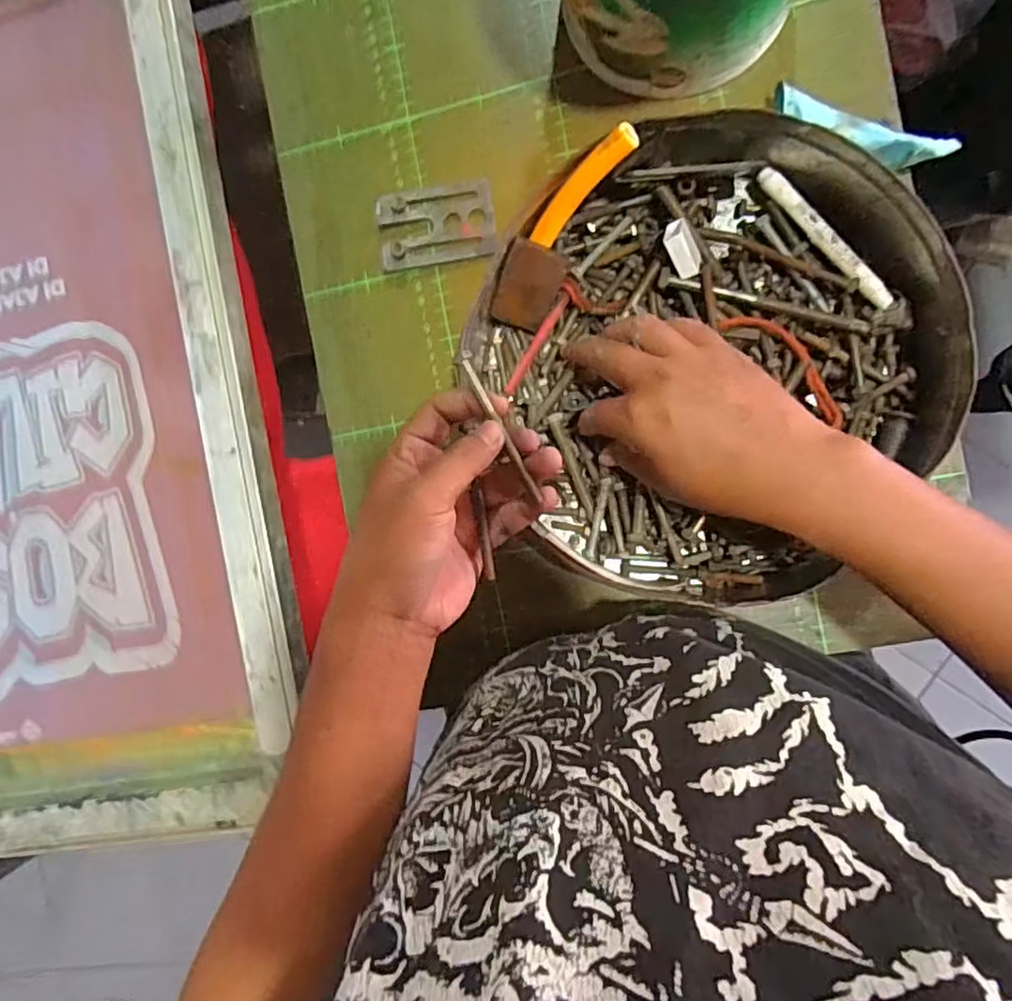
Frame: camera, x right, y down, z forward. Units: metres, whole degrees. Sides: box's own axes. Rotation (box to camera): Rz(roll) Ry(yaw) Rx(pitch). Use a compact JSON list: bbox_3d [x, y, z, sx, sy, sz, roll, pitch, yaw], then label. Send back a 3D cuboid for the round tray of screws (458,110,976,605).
[{"bbox_3d":[0.120,-0.075,0.380,0.252,0.067,0.273,0,93,9],"label":"round tray of screws"}]

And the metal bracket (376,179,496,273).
[{"bbox_3d":[-0.048,-0.189,0.432,0.078,0.012,0.052,-5,92,9],"label":"metal bracket"}]

